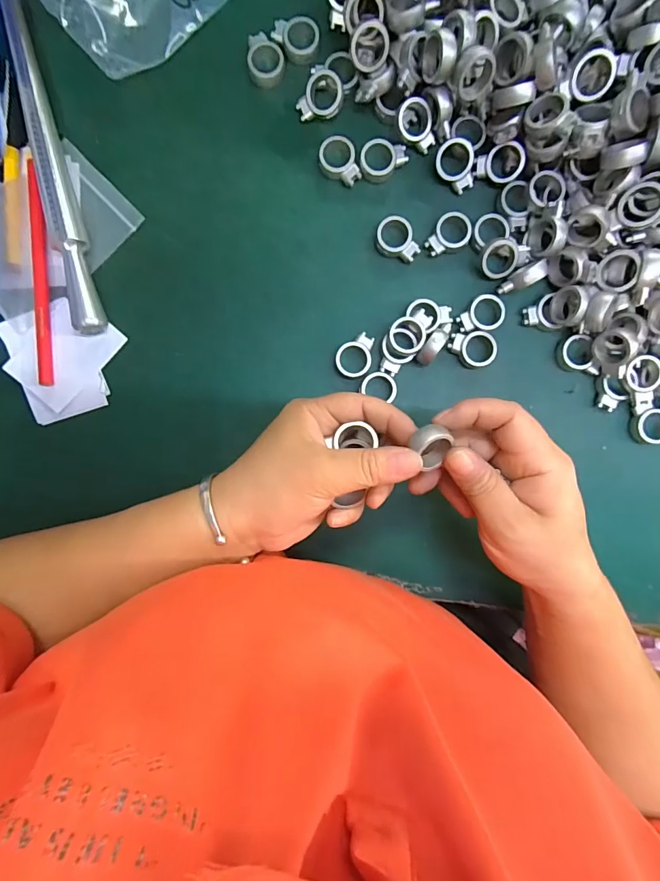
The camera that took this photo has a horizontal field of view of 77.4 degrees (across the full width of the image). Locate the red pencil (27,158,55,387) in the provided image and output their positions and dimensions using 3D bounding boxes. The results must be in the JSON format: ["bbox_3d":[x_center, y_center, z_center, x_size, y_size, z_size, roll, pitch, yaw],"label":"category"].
[{"bbox_3d":[-0.206,-0.115,0.293,0.012,0.012,0.148,0,96,3],"label":"red pencil"}]

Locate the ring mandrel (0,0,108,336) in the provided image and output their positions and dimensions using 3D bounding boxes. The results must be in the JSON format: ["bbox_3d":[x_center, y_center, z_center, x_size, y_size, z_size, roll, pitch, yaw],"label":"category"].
[{"bbox_3d":[-0.195,-0.189,0.289,0.019,0.025,0.229,-14,95,4],"label":"ring mandrel"}]

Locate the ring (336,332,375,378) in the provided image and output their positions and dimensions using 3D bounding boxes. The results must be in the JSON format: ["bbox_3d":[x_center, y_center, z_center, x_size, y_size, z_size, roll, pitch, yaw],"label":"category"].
[{"bbox_3d":[0.020,-0.061,0.299,0.033,0.006,0.026,-44,92,6],"label":"ring"}]

